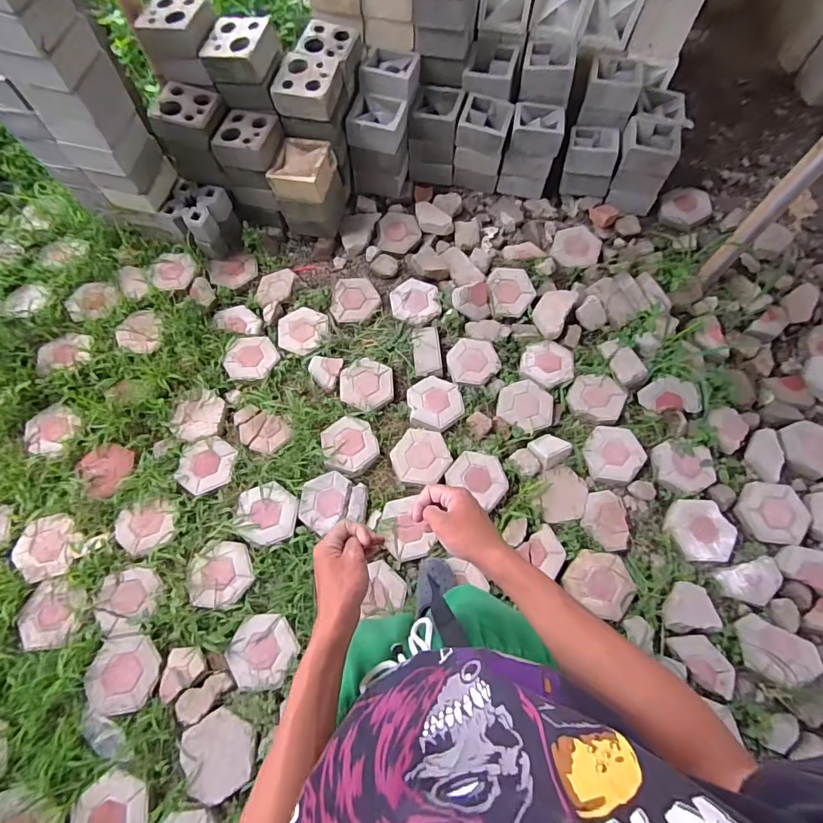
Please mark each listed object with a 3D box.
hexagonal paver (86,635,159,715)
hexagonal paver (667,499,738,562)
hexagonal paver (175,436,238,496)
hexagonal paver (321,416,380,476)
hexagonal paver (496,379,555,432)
[{"bbox_3d":[-0.832,0.757,1.268,0.174,0.035,0.195,15,69,4],"label":"hexagonal paver"},{"bbox_3d":[0.960,0.393,1.454,0.216,0.048,0.202,7,69,1],"label":"hexagonal paver"},{"bbox_3d":[-0.699,0.180,1.505,0.184,0.030,0.207,3,69,-1],"label":"hexagonal paver"},{"bbox_3d":[-0.216,0.117,1.552,0.187,0.030,0.209,-11,70,-6],"label":"hexagonal paver"},{"bbox_3d":[0.431,-0.025,1.638,0.212,0.045,0.189,27,70,8],"label":"hexagonal paver"}]

